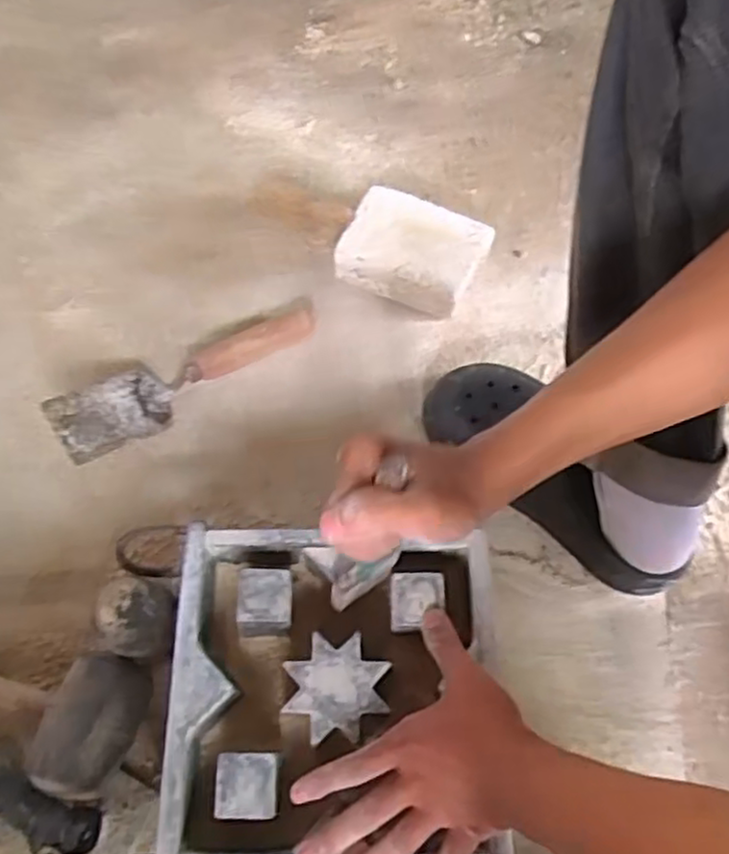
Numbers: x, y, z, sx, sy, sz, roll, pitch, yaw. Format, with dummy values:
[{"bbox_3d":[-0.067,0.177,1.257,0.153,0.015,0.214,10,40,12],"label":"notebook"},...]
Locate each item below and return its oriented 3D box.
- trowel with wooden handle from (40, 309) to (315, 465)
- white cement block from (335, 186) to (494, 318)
[{"bbox_3d":[-0.175,-0.057,0.700,0.269,0.049,0.069,-32,71,-16],"label":"trowel with wooden handle"},{"bbox_3d":[0.055,-0.186,0.757,0.149,0.058,0.113,20,66,6],"label":"white cement block"}]

